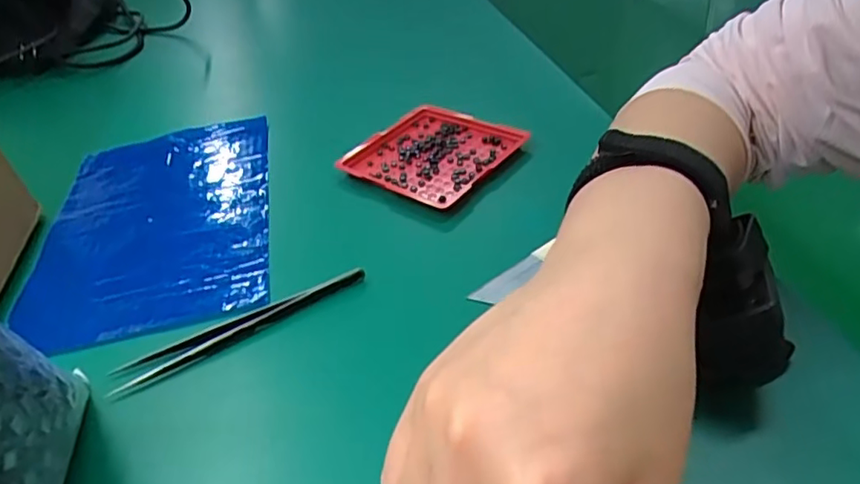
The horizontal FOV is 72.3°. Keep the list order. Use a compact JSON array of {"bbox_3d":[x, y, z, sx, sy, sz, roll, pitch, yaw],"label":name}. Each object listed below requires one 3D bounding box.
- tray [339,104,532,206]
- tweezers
[{"bbox_3d":[0.002,-0.064,0.416,0.102,0.017,0.102,21,46,31],"label":"tray"},{"bbox_3d":[-0.095,0.043,0.299,0.130,0.008,0.016,-19,40,-14],"label":"tweezers"}]

